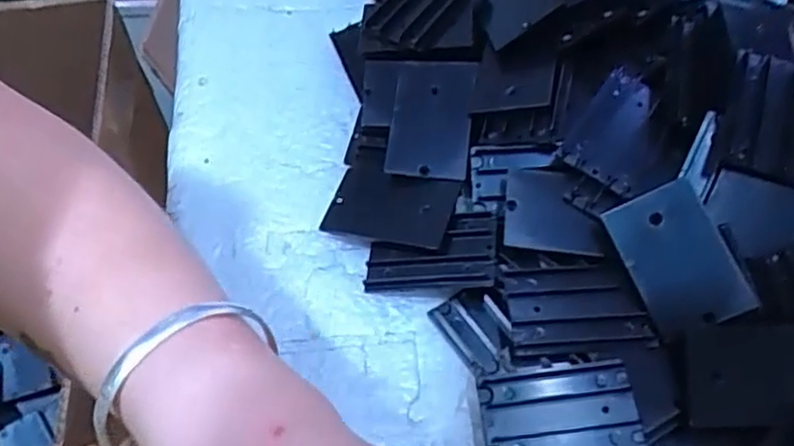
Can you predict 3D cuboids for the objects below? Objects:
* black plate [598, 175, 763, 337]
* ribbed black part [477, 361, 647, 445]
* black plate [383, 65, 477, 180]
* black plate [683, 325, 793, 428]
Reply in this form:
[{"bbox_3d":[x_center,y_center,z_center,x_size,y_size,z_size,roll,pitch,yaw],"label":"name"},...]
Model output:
[{"bbox_3d":[0.108,0.014,0.272,0.038,0.004,0.054,-23,77,1],"label":"black plate"},{"bbox_3d":[0.059,0.070,0.255,0.055,0.004,0.035,-7,64,-1],"label":"ribbed black part"},{"bbox_3d":[0.016,-0.049,0.322,0.035,0.006,0.062,6,66,5],"label":"black plate"},{"bbox_3d":[0.133,0.054,0.255,0.055,0.007,0.033,-2,57,-1],"label":"black plate"}]

